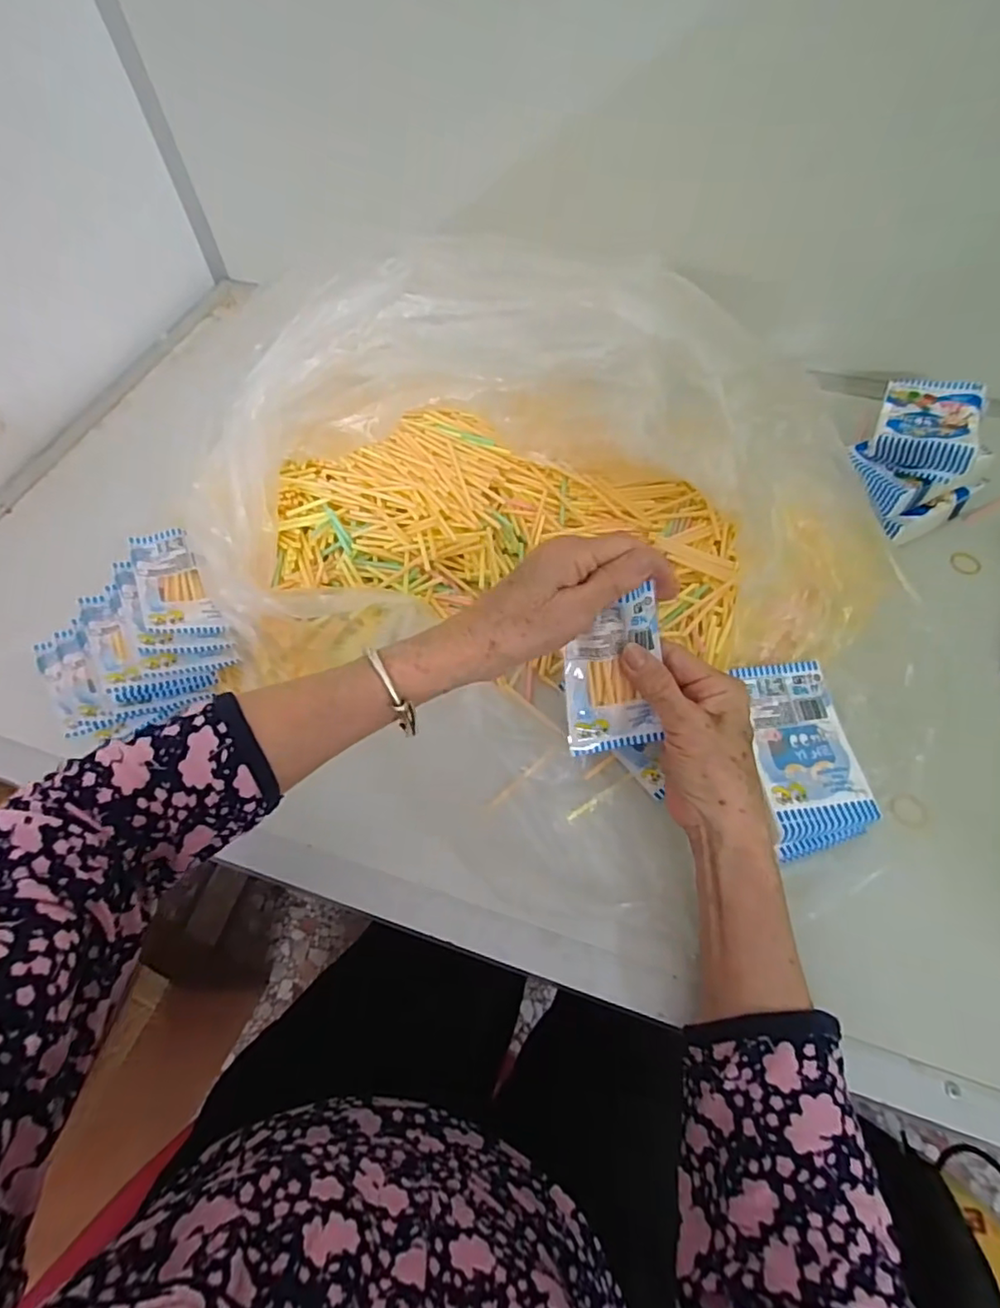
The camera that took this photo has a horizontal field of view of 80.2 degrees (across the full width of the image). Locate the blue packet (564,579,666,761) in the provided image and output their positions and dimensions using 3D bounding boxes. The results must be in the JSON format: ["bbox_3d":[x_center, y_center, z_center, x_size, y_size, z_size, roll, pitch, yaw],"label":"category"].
[{"bbox_3d":[0.069,0.013,0.360,0.057,0.010,0.099,-5,109,1],"label":"blue packet"}]

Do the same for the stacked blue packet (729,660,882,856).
[{"bbox_3d":[0.202,0.065,0.398,0.061,0.024,0.124,-6,60,-1],"label":"stacked blue packet"}]

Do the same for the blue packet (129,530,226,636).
[{"bbox_3d":[-0.250,-0.052,0.448,0.047,0.008,0.104,-14,58,-36],"label":"blue packet"}]

